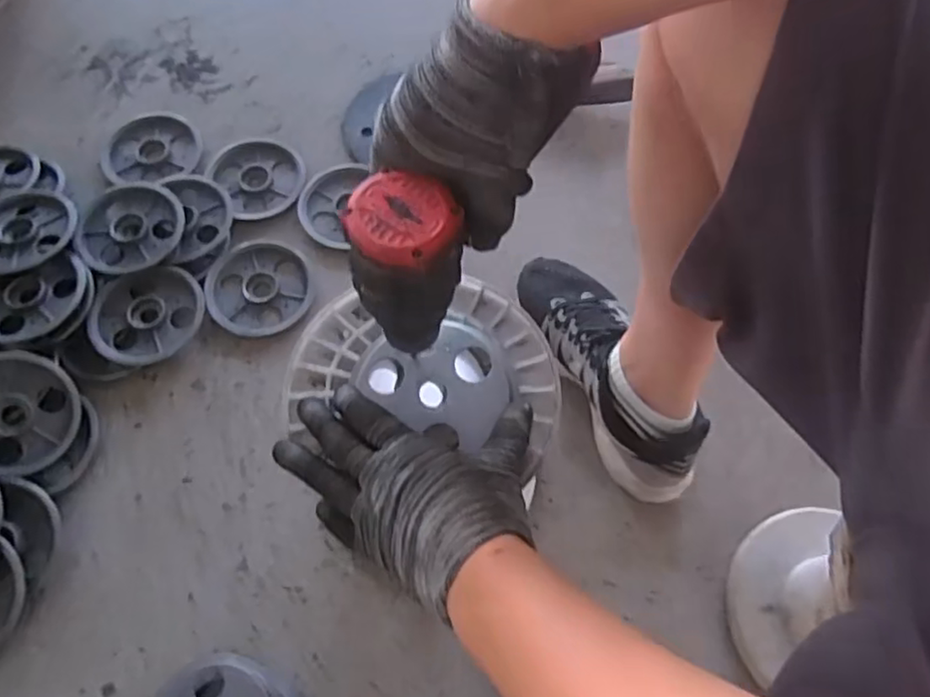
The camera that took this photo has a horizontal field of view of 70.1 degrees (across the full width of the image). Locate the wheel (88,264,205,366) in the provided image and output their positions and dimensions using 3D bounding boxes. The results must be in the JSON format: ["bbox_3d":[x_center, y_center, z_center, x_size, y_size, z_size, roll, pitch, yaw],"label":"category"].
[{"bbox_3d":[-0.356,-0.038,0.747,0.115,0.026,0.118,0,67,-1],"label":"wheel"}]

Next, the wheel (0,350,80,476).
[{"bbox_3d":[-0.465,0.062,0.678,0.120,0.014,0.116,6,77,-25],"label":"wheel"}]

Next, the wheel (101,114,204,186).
[{"bbox_3d":[-0.407,-0.258,0.854,0.131,0.022,0.115,-1,67,-2],"label":"wheel"}]

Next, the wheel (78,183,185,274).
[{"bbox_3d":[-0.392,-0.139,0.783,0.116,0.032,0.125,41,72,15],"label":"wheel"}]

